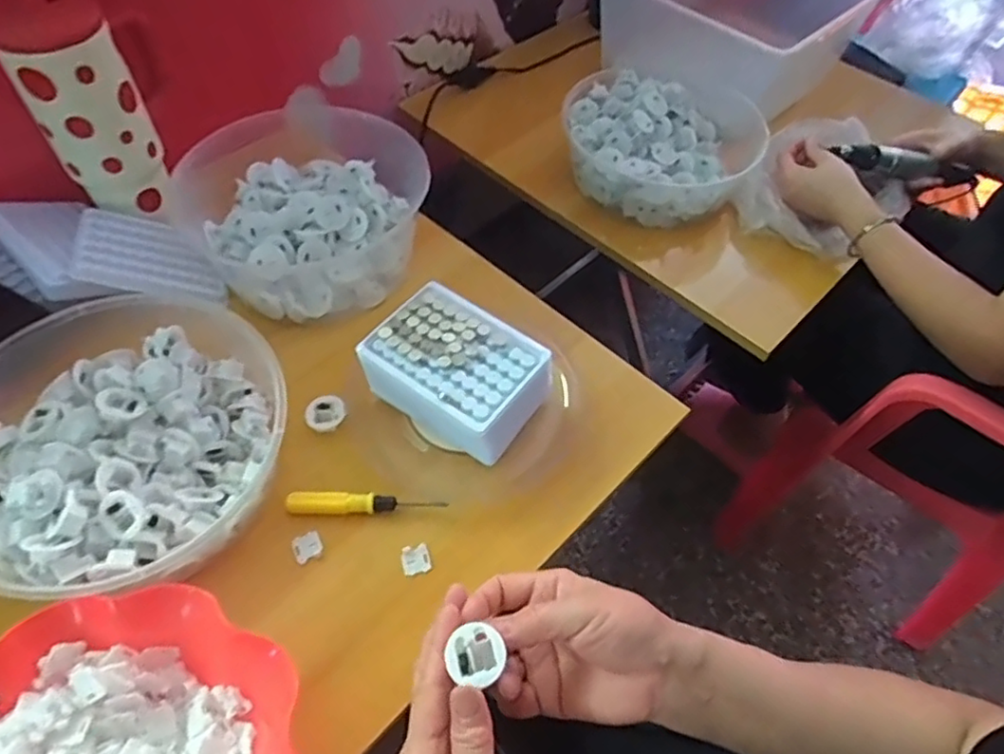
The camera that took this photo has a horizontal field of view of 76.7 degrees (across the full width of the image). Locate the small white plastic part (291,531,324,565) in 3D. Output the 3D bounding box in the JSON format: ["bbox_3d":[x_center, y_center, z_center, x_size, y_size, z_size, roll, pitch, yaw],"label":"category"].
[{"bbox_3d":[-0.146,0.126,0.476,0.021,0.004,0.020,-25,60,-20],"label":"small white plastic part"}]

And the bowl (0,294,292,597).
[{"bbox_3d":[-0.288,0.044,0.472,0.235,0.072,0.224,2,55,-2],"label":"bowl"}]

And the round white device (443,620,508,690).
[{"bbox_3d":[-0.014,0.153,0.347,0.028,0.007,0.030,-30,62,-22],"label":"round white device"}]

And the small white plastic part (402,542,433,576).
[{"bbox_3d":[-0.064,0.137,0.477,0.021,0.006,0.022,-10,56,-11],"label":"small white plastic part"}]

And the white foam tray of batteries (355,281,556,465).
[{"bbox_3d":[-0.036,0.000,0.532,0.132,0.070,0.097,31,59,17],"label":"white foam tray of batteries"}]

